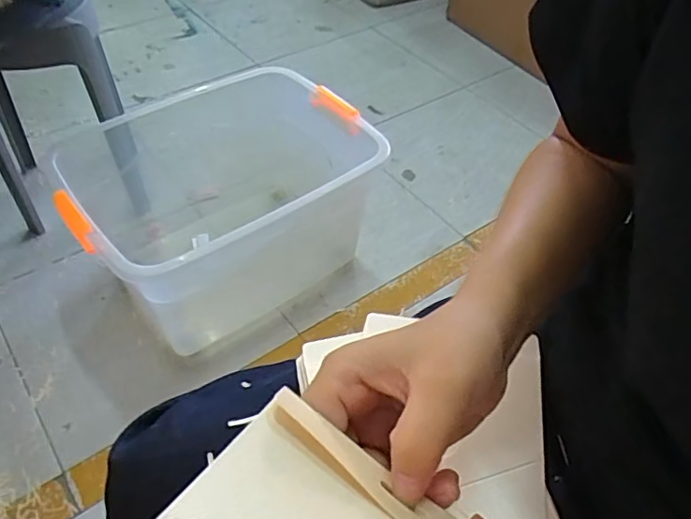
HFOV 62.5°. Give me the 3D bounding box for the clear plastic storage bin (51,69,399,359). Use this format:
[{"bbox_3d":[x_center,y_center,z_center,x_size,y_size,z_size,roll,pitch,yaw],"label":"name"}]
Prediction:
[{"bbox_3d":[-0.198,-0.119,1.132,0.609,0.326,0.441,-25,56,-23],"label":"clear plastic storage bin"}]

